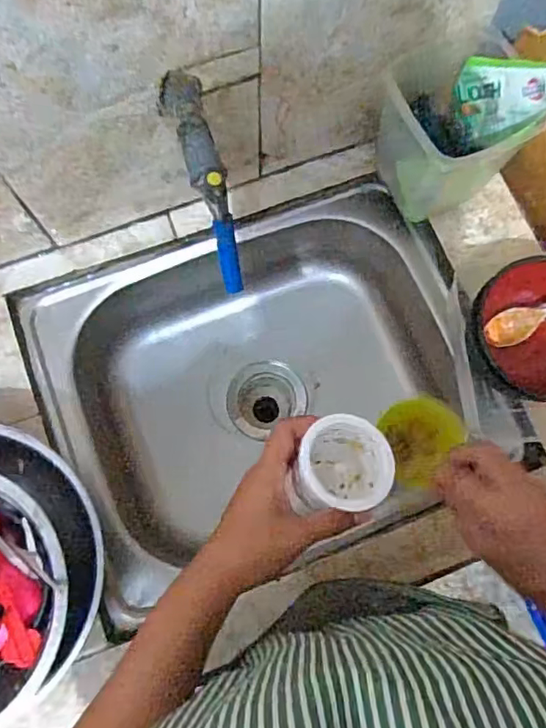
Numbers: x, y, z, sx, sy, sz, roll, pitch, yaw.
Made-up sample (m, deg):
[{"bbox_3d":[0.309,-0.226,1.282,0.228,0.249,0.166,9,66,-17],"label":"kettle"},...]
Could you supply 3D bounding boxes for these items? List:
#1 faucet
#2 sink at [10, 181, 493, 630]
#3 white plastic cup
[{"bbox_3d":[-0.056,-0.157,0.493,0.035,0.078,0.183,-17,93,-6],"label":"faucet"},{"bbox_3d":[-0.019,0.032,0.724,0.452,0.217,0.385,-21,78,-6],"label":"sink"},{"bbox_3d":[0.055,0.080,0.469,0.078,0.057,0.071,0,77,-2],"label":"white plastic cup"}]

